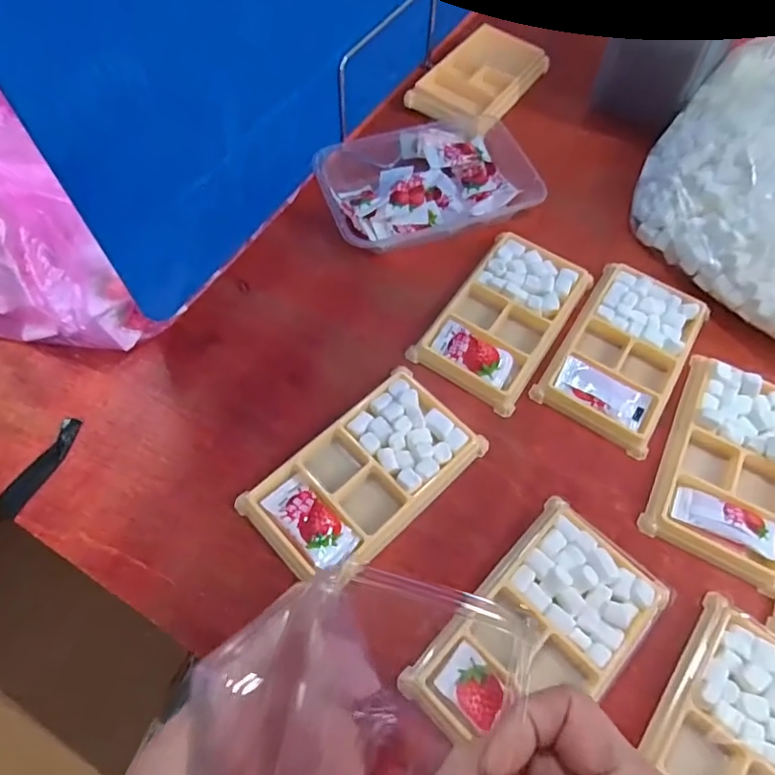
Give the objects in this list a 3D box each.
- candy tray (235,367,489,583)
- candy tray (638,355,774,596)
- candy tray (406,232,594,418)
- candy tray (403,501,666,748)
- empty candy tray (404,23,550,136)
[{"bbox_3d":[-0.013,0.052,0.321,0.132,0.013,0.074,-40,70,-19],"label":"candy tray"},{"bbox_3d":[0.215,0.047,0.334,0.075,0.019,0.130,26,65,12],"label":"candy tray"},{"bbox_3d":[0.085,-0.053,0.379,0.077,0.011,0.132,32,67,15],"label":"candy tray"},{"bbox_3d":[0.082,0.130,0.284,0.077,0.011,0.134,40,69,18],"label":"candy tray"},{"bbox_3d":[0.084,-0.286,0.490,0.081,0.016,0.131,30,66,14],"label":"empty candy tray"}]

